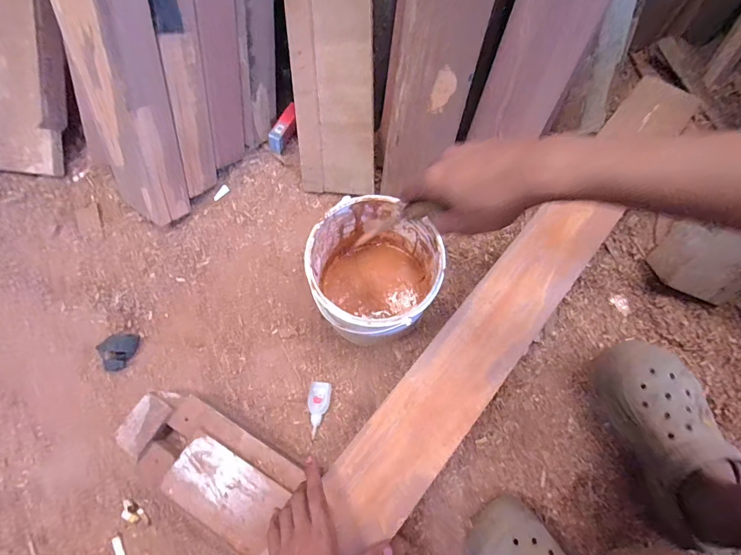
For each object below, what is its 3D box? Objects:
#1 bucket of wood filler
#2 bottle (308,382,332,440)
[{"bbox_3d":[0.008,0.003,0.574,0.177,0.184,0.177,0,71,1],"label":"bucket of wood filler"},{"bbox_3d":[-0.081,0.206,0.594,0.033,0.014,0.080,6,71,3],"label":"bottle"}]

